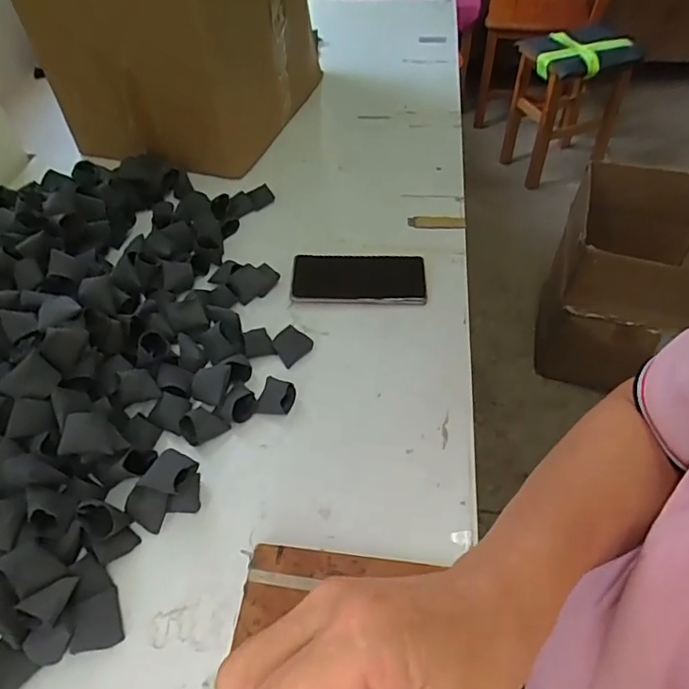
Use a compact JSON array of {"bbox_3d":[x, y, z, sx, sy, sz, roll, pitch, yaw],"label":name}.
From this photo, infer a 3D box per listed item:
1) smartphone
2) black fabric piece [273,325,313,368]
[{"bbox_3d":[0.018,-0.079,0.649,0.159,0.016,0.076,-1,50,2],"label":"smartphone"},{"bbox_3d":[-0.058,0.000,0.588,0.038,0.007,0.041,43,67,14],"label":"black fabric piece"}]

